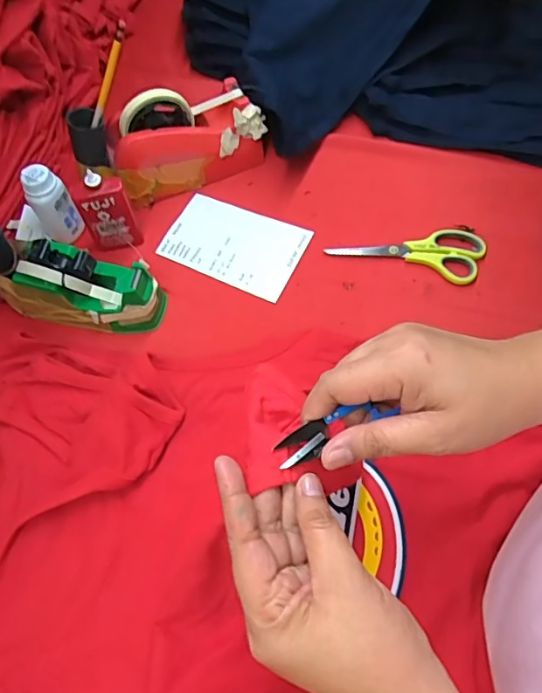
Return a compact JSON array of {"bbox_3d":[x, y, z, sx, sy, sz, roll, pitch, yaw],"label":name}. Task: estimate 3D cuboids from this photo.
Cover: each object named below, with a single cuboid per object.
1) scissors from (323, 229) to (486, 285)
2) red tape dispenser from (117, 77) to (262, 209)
[{"bbox_3d":[0.165,-0.123,0.624,0.180,0.009,0.069,11,66,10],"label":"scissors"},{"bbox_3d":[-0.102,-0.258,0.634,0.191,0.114,0.068,-20,65,-7],"label":"red tape dispenser"}]

